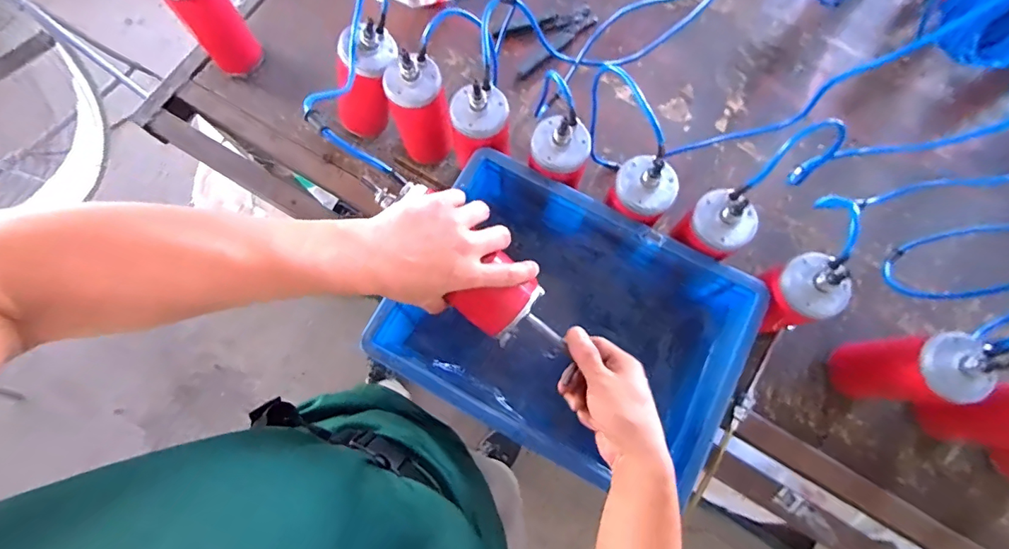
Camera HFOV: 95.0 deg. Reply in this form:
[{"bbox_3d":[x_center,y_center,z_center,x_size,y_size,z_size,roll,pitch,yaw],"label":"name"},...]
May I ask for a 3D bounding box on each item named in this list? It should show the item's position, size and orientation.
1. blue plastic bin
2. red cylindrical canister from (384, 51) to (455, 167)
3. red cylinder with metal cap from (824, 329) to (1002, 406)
[{"bbox_3d":[0.077,0.062,0.596,0.403,0.113,0.298,27,77,7],"label":"blue plastic bin"},{"bbox_3d":[-0.121,-0.234,0.670,0.076,0.194,0.074,0,76,0],"label":"red cylindrical canister"},{"bbox_3d":[0.486,0.117,0.562,0.064,0.156,0.074,-5,76,-1],"label":"red cylinder with metal cap"}]

